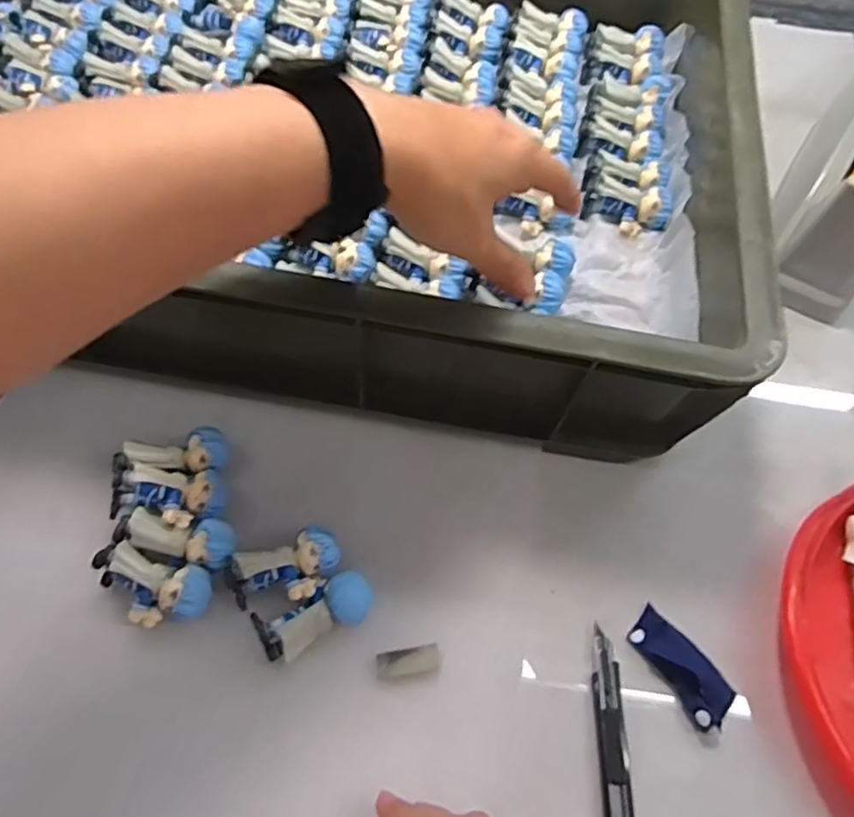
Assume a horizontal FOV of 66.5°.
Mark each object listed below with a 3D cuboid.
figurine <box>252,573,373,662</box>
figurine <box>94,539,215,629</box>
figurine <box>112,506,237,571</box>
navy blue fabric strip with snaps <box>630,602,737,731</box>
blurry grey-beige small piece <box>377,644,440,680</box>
[{"bbox_3d":[-0.060,0.113,0.355,0.063,0.020,0.026,-25,67,-14],"label":"figurine"},{"bbox_3d":[-0.150,0.100,0.357,0.064,0.024,0.035,17,64,6],"label":"figurine"},{"bbox_3d":[-0.139,0.072,0.366,0.063,0.024,0.025,12,64,4],"label":"figurine"},{"bbox_3d":[0.142,0.144,0.364,0.030,0.014,0.064,-35,70,-18],"label":"navy blue fabric strip with snaps"},{"bbox_3d":[-0.010,0.139,0.357,0.034,0.004,0.014,-9,64,-7],"label":"blurry grey-beige small piece"}]

